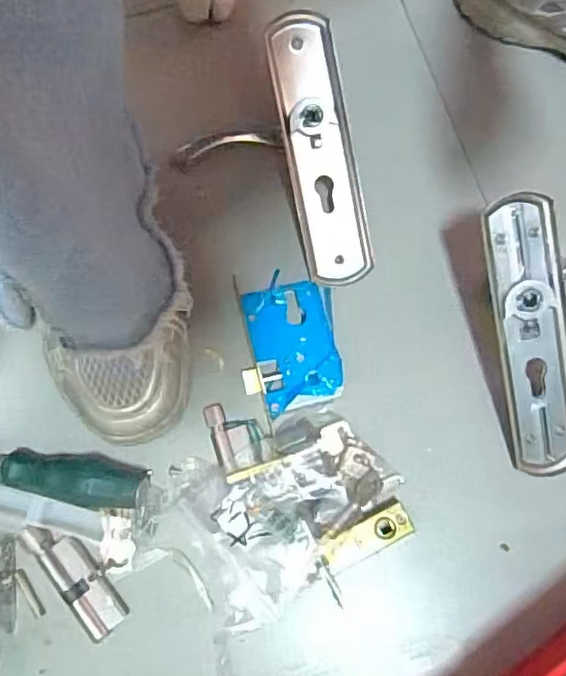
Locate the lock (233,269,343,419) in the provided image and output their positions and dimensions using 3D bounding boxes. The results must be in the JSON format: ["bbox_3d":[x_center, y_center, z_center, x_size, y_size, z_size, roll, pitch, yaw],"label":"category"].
[{"bbox_3d":[0.004,0.002,0.450,0.070,0.013,0.103,-6,76,-2],"label":"lock"}]

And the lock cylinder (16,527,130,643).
[{"bbox_3d":[-0.142,0.162,0.417,0.028,0.013,0.089,-40,79,-9],"label":"lock cylinder"}]

